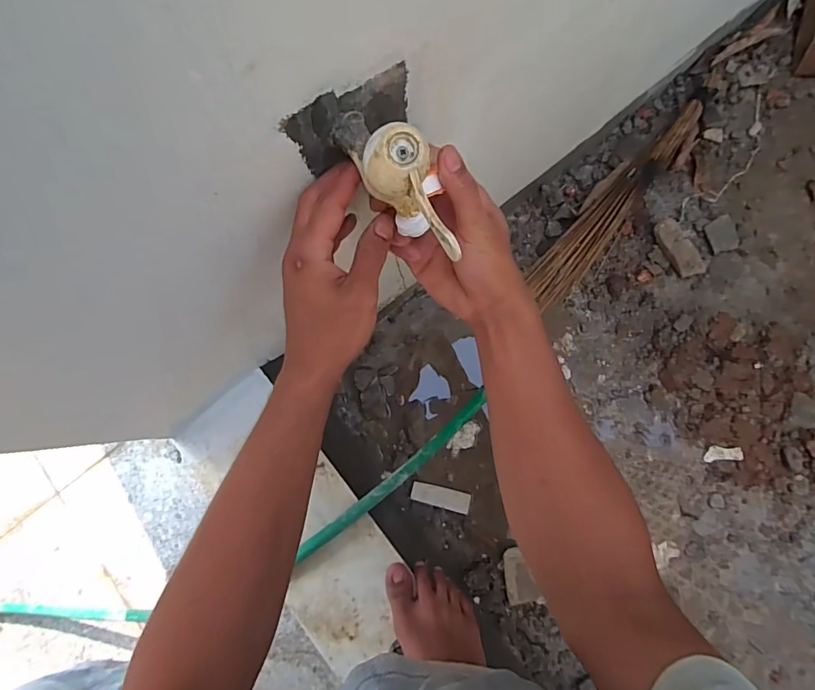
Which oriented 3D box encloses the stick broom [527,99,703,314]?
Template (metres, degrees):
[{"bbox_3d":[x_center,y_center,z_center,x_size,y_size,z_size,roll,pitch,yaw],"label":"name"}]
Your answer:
[{"bbox_3d":[0.366,-0.244,0.824,0.077,0.058,0.447,42,89,5],"label":"stick broom"}]

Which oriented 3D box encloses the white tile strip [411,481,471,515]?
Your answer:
[{"bbox_3d":[0.058,0.265,0.826,0.101,0.014,0.033,14,87,4],"label":"white tile strip"}]

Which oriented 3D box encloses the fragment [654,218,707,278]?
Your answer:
[{"bbox_3d":[0.469,-0.167,0.820,0.049,0.028,0.110,-33,85,0],"label":"fragment"}]

